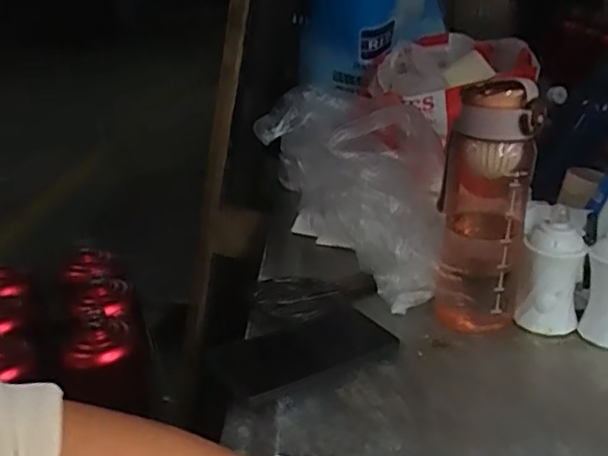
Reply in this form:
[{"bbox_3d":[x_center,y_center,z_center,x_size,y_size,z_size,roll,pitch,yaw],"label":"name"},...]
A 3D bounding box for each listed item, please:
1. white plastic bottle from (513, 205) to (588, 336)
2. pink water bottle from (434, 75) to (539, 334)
[{"bbox_3d":[0.236,0.042,0.610,0.053,0.105,0.053,6,30,22],"label":"white plastic bottle"},{"bbox_3d":[0.168,-0.020,0.601,0.084,0.224,0.084,2,29,15],"label":"pink water bottle"}]

